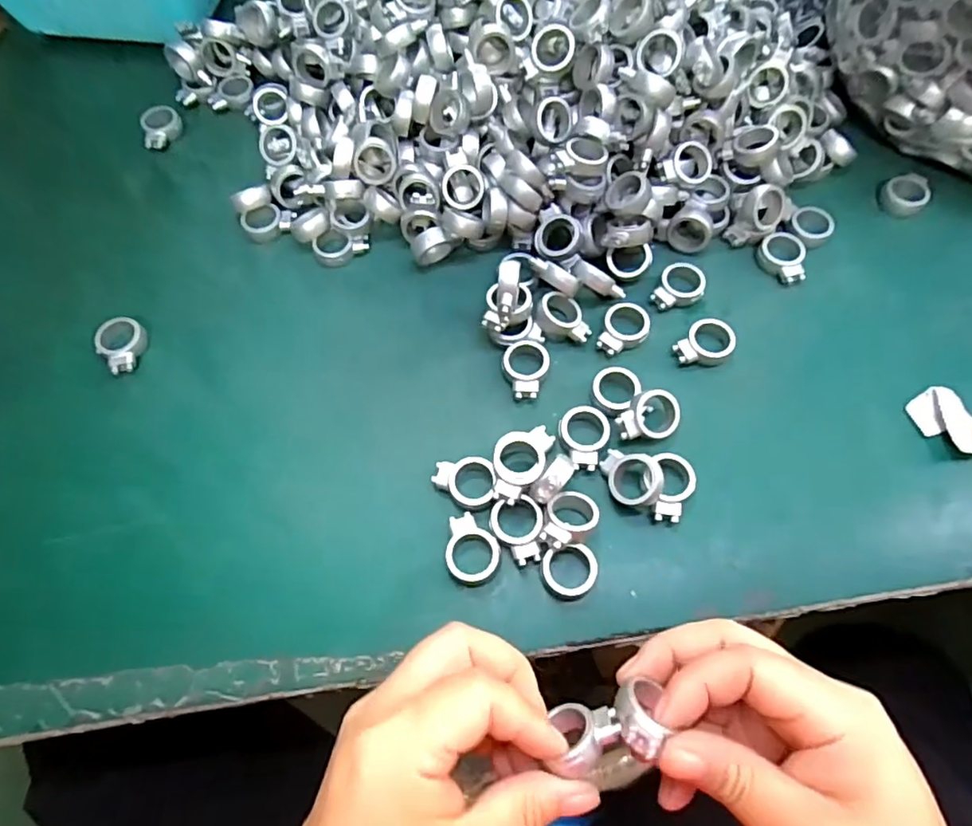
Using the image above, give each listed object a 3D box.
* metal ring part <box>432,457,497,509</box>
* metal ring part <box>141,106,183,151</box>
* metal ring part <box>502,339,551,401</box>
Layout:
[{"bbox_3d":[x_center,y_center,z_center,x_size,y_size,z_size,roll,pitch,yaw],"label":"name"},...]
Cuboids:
[{"bbox_3d":[-0.011,0.034,0.291,0.033,0.013,0.025,12,67,7],"label":"metal ring part"},{"bbox_3d":[-0.224,-0.195,0.395,0.022,0.018,0.029,-3,66,0],"label":"metal ring part"},{"bbox_3d":[0.022,-0.024,0.320,0.025,0.010,0.034,1,66,2],"label":"metal ring part"}]

